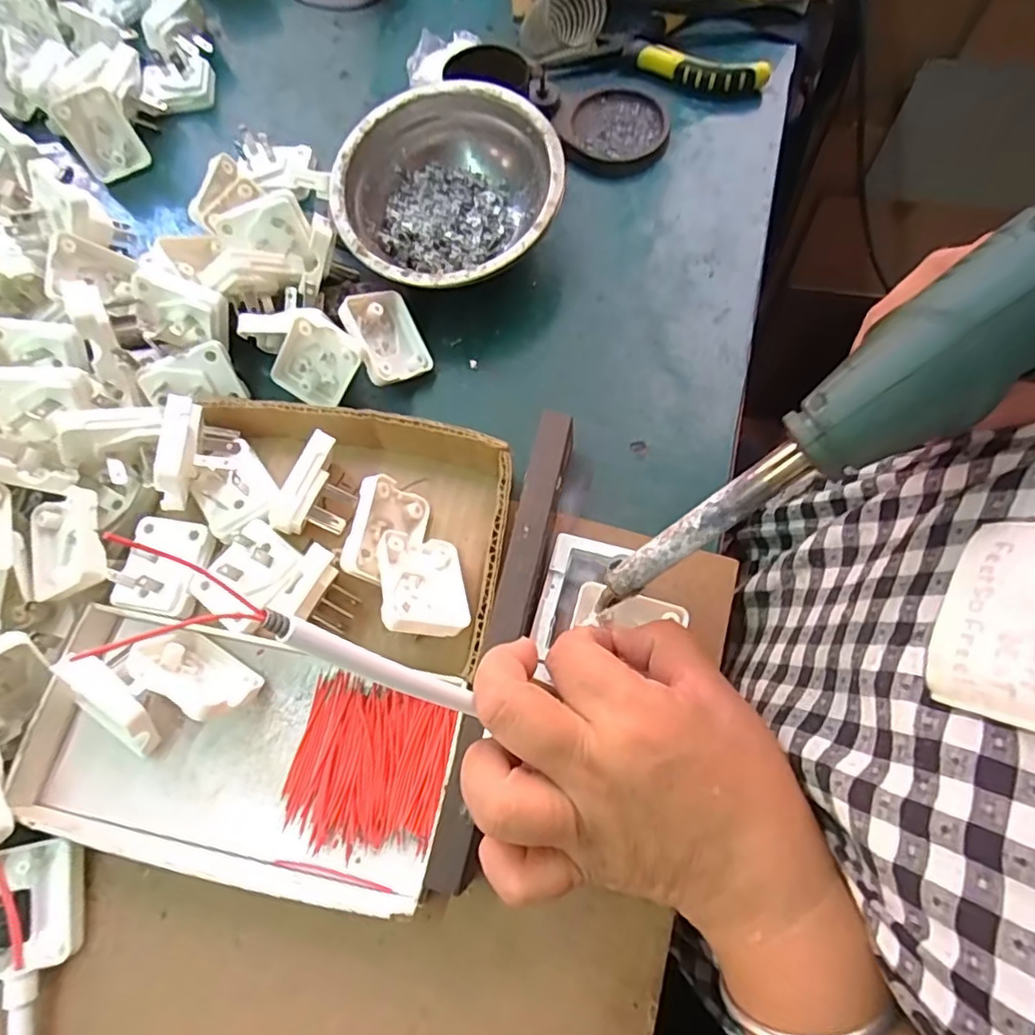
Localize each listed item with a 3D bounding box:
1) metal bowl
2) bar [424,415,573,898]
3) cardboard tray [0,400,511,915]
[{"bbox_3d":[-0.040,-0.182,0.359,0.125,0.050,0.121,-1,70,2],"label":"metal bowl"},{"bbox_3d":[-0.003,0.050,0.281,0.019,0.027,0.208,12,71,7],"label":"bar"},{"bbox_3d":[-0.106,0.045,0.284,0.179,0.032,0.209,12,71,7],"label":"cardboard tray"}]

